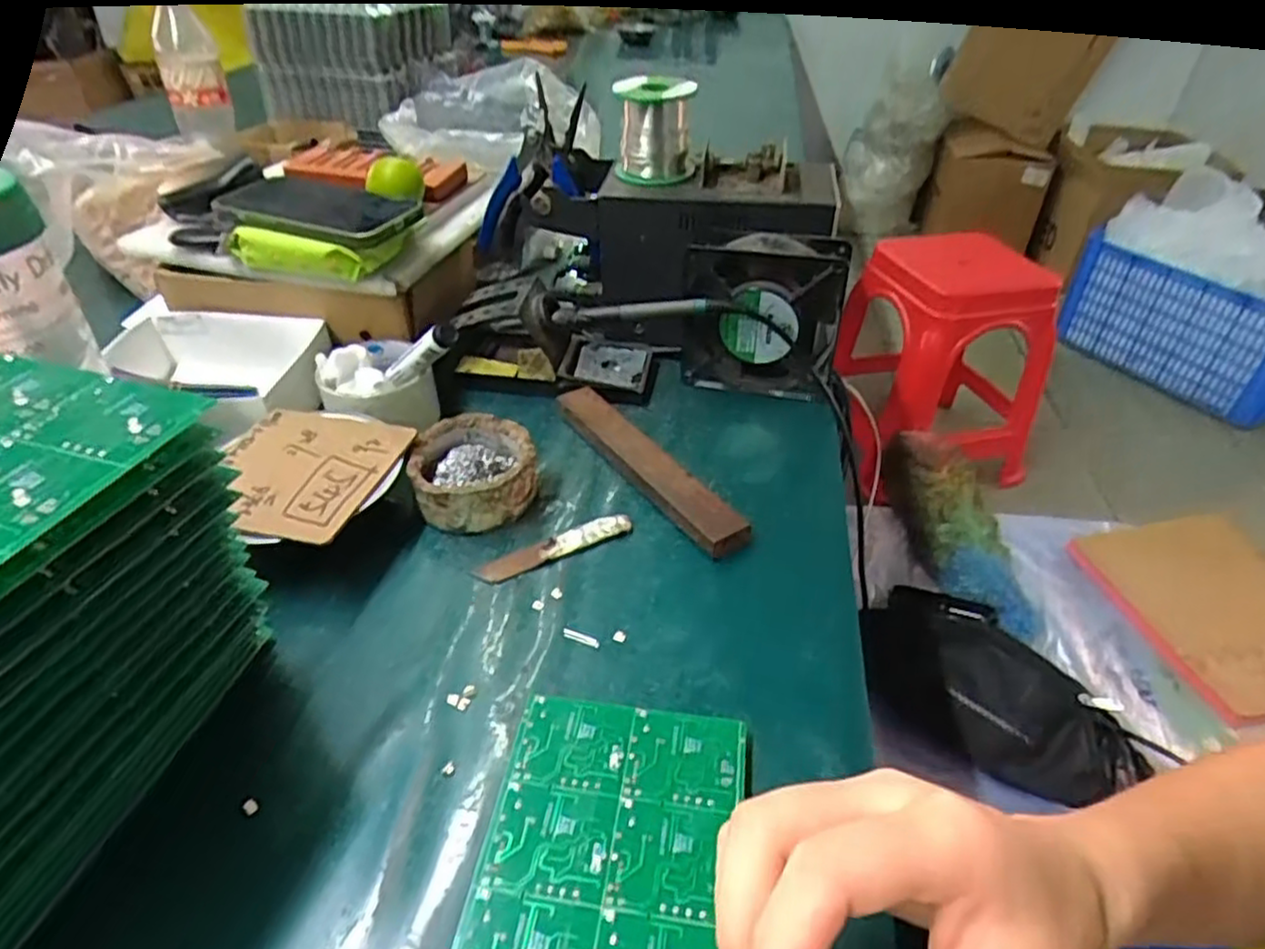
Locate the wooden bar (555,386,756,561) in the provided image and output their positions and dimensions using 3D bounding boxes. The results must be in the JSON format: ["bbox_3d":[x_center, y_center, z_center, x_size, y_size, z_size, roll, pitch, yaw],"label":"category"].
[{"bbox_3d":[0.007,-0.009,0.505,0.031,0.020,0.199,-22,43,-26],"label":"wooden bar"}]

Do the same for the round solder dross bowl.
[{"bbox_3d":[-0.104,-0.003,0.482,0.077,0.037,0.081,1,38,0],"label":"round solder dross bowl"}]

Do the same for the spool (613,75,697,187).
[{"bbox_3d":[0.018,-0.276,0.580,0.062,0.069,0.062,3,38,2],"label":"spool"}]

